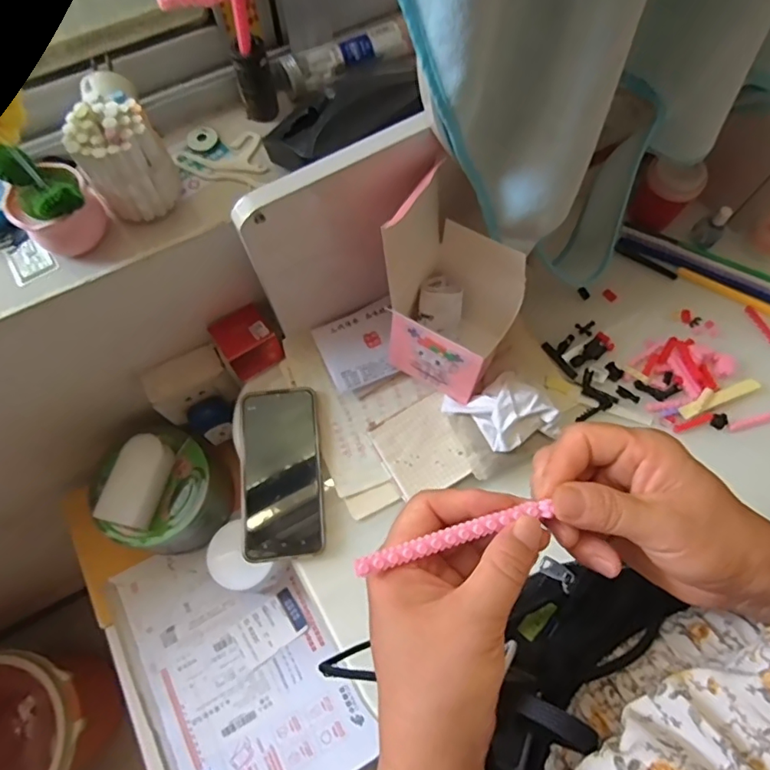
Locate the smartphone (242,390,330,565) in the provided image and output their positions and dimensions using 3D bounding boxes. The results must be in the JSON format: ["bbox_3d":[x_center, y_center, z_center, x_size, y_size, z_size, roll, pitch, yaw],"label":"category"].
[{"bbox_3d":[-0.100,0.082,0.510,0.077,0.014,0.161,-7,70,-3],"label":"smartphone"}]

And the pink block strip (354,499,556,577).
[{"bbox_3d":[0.032,0.070,0.241,0.093,0.004,0.009,-16,70,-10],"label":"pink block strip"}]

